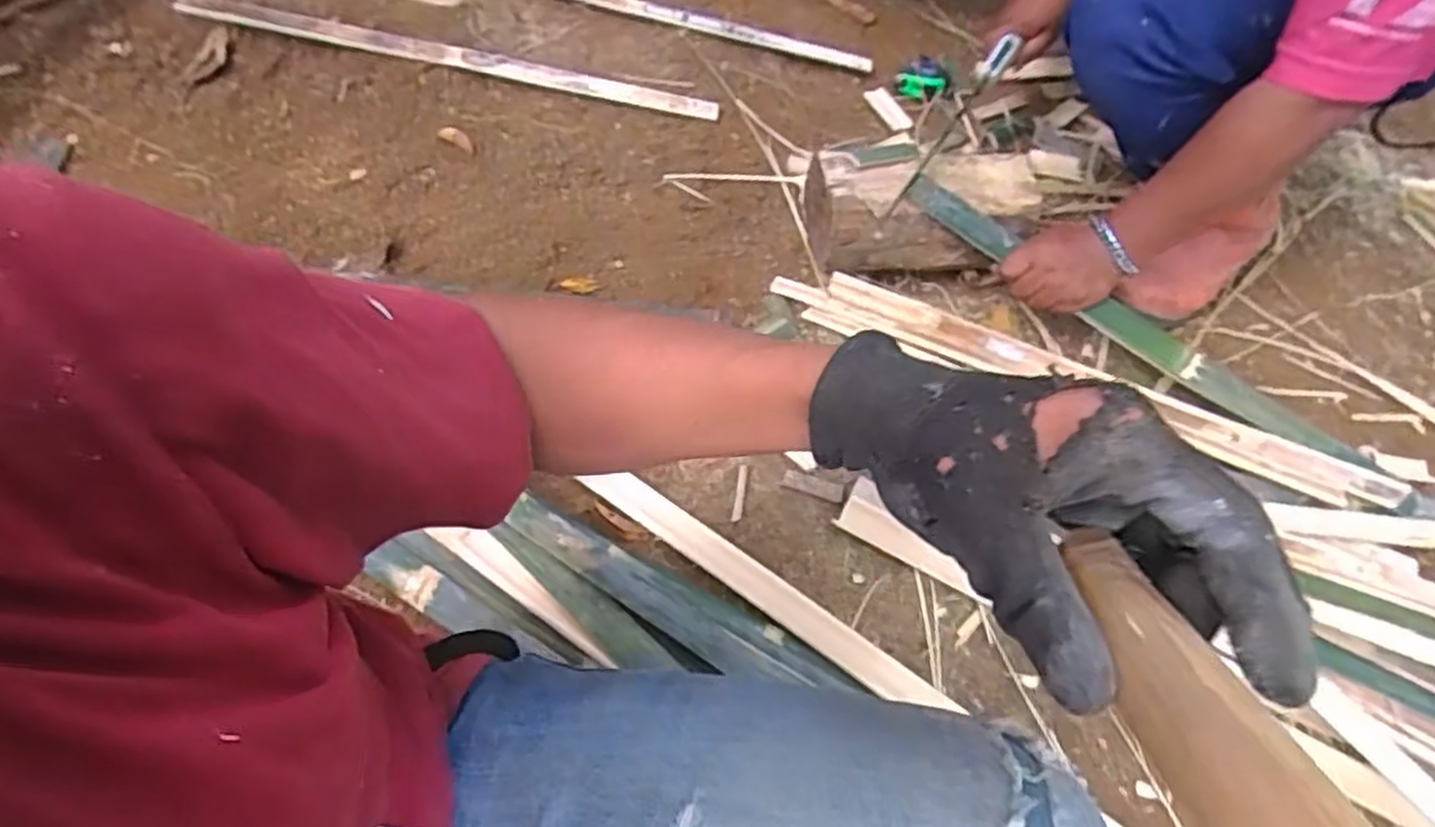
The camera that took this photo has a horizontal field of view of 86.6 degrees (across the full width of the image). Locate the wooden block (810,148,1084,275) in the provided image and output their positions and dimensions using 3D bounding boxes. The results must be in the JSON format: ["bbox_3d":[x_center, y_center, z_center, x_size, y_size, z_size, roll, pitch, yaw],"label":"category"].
[{"bbox_3d":[0.268,-0.236,0.923,0.319,0.127,0.119,-6,60,-5],"label":"wooden block"}]

